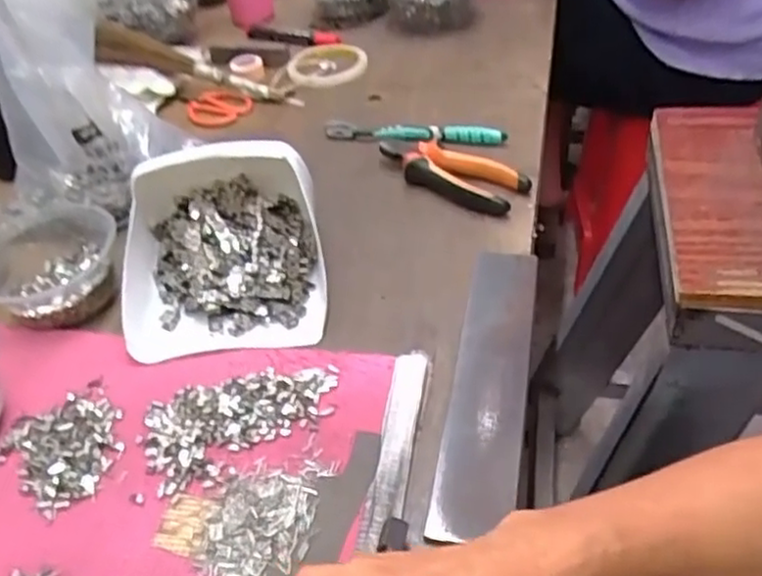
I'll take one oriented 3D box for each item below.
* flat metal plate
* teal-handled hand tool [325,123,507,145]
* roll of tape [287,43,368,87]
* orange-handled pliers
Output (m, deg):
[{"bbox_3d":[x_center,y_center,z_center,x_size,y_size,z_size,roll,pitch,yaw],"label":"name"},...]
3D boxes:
[{"bbox_3d":[0.075,0.056,0.476,0.049,0.008,0.241,8,45,10],"label":"flat metal plate"},{"bbox_3d":[0.031,-0.157,0.712,0.186,0.019,0.018,7,44,13],"label":"teal-handled hand tool"},{"bbox_3d":[-0.067,-0.275,0.861,0.100,0.015,0.110,-3,43,3],"label":"roll of tape"},{"bbox_3d":[0.063,-0.110,0.649,0.149,0.027,0.053,30,53,32],"label":"orange-handled pliers"}]

